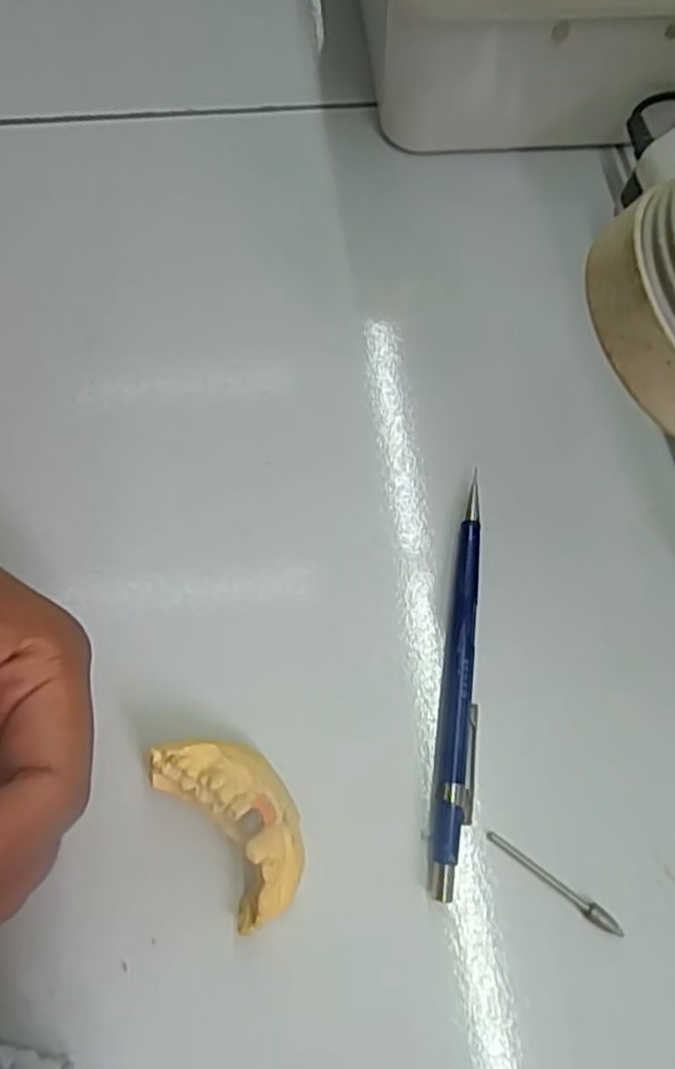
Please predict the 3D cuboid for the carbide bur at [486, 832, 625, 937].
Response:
[{"bbox_3d":[0.065,0.104,0.214,0.045,0.004,0.005,37,70,13],"label":"carbide bur"}]

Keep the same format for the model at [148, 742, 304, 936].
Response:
[{"bbox_3d":[-0.029,0.084,0.210,0.030,0.024,0.055,-34,72,-16],"label":"model"}]

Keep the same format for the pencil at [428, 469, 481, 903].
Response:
[{"bbox_3d":[0.041,0.045,0.236,0.011,0.009,0.135,8,66,1],"label":"pencil"}]

